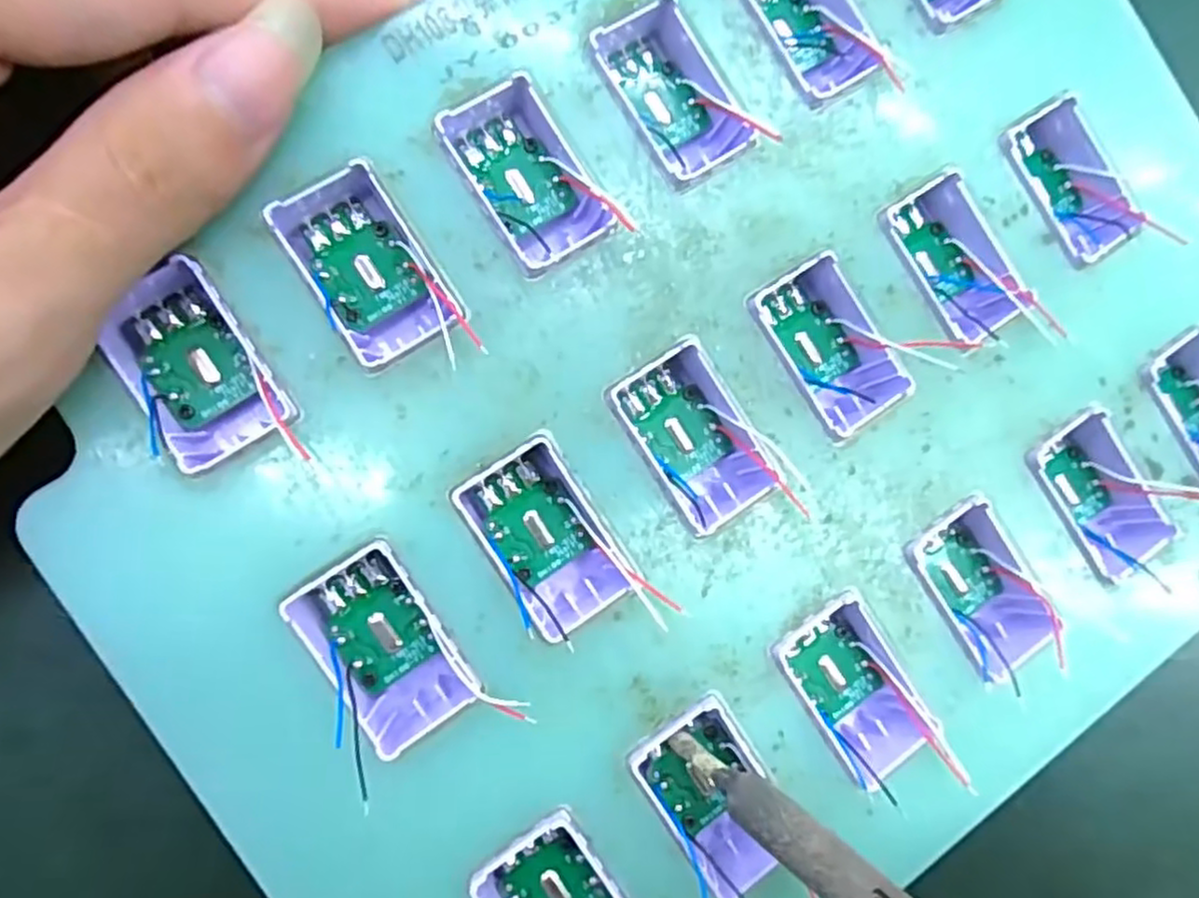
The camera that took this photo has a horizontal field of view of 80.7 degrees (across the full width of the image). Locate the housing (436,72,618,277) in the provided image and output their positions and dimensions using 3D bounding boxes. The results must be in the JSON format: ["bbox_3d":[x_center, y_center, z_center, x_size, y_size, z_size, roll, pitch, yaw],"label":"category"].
[{"bbox_3d":[-0.013,-0.049,0.129,0.021,0.011,0.032,-32,96,-8],"label":"housing"}]

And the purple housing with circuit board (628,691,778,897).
[{"bbox_3d":[0.021,0.062,0.127,0.020,0.011,0.034,-32,96,-8],"label":"purple housing with circuit board"}]

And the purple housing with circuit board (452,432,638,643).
[{"bbox_3d":[-0.010,0.015,0.127,0.019,0.015,0.032,-30,96,-8],"label":"purple housing with circuit board"}]

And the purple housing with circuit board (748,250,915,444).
[{"bbox_3d":[0.043,-0.020,0.137,0.020,0.011,0.032,-33,96,-8],"label":"purple housing with circuit board"}]

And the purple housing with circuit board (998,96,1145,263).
[{"bbox_3d":[0.096,-0.055,0.148,0.022,0.011,0.032,-31,96,-8],"label":"purple housing with circuit board"}]

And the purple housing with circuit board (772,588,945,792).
[{"bbox_3d":[0.048,0.046,0.133,0.019,0.011,0.036,-31,96,-8],"label":"purple housing with circuit board"}]

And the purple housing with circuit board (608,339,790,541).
[{"bbox_3d":[0.017,-0.002,0.130,0.020,0.011,0.032,-33,96,-8],"label":"purple housing with circuit board"}]

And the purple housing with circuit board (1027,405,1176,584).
[{"bbox_3d":[0.100,0.009,0.145,0.022,0.012,0.033,-33,96,-8],"label":"purple housing with circuit board"}]

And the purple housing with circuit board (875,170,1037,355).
[{"bbox_3d":[0.070,-0.037,0.142,0.020,0.012,0.032,-31,96,-8],"label":"purple housing with circuit board"}]

